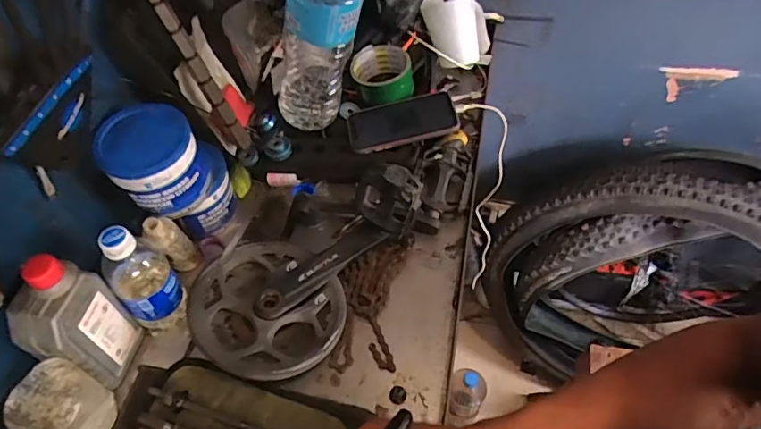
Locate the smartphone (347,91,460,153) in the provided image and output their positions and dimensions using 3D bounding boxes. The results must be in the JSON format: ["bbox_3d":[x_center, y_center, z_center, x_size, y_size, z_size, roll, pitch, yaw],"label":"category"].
[{"bbox_3d":[0.029,-0.131,0.722,0.148,0.013,0.077,-16,58,5],"label":"smartphone"}]

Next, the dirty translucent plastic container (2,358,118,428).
[{"bbox_3d":[-0.316,0.196,0.519,0.065,0.082,0.070,18,57,15],"label":"dirty translucent plastic container"}]

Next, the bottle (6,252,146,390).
[{"bbox_3d":[-0.314,0.114,0.531,0.047,0.175,0.078,9,55,9],"label":"bottle"}]

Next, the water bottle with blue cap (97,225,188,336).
[{"bbox_3d":[-0.267,0.074,0.580,0.062,0.169,0.060,-1,54,2],"label":"water bottle with blue cap"}]

